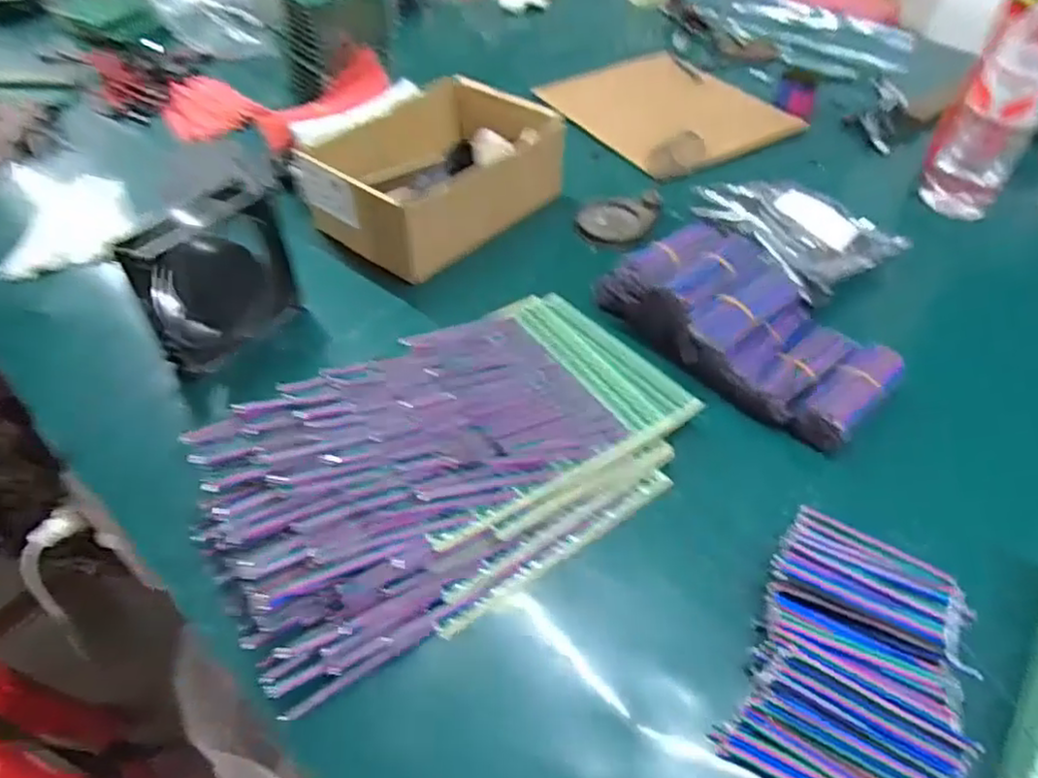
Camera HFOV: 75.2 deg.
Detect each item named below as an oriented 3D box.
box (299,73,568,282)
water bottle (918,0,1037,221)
[{"bbox_3d":[-0.086,-0.219,0.679,0.178,0.080,0.218,37,57,28],"label":"box"},{"bbox_3d":[0.471,-0.286,0.657,0.077,0.231,0.079,30,55,24],"label":"water bottle"}]

